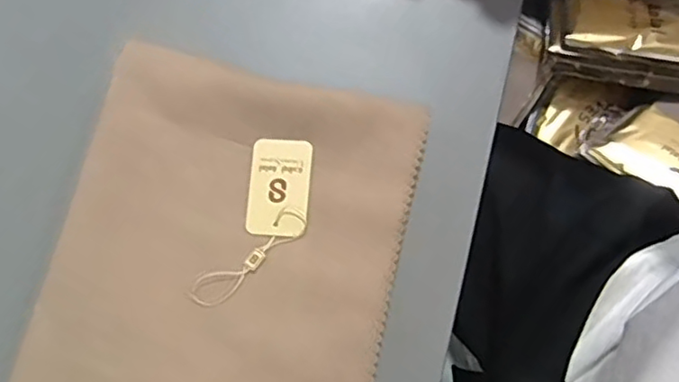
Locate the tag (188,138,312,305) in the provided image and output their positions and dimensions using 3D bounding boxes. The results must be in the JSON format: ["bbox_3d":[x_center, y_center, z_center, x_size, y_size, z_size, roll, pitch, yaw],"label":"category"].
[{"bbox_3d":[-0.050,0.021,0.396,0.051,0.005,0.120,21,78,6],"label":"tag"}]

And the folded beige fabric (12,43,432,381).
[{"bbox_3d":[-0.075,0.066,0.376,0.205,0.028,0.295,13,79,3],"label":"folded beige fabric"}]

